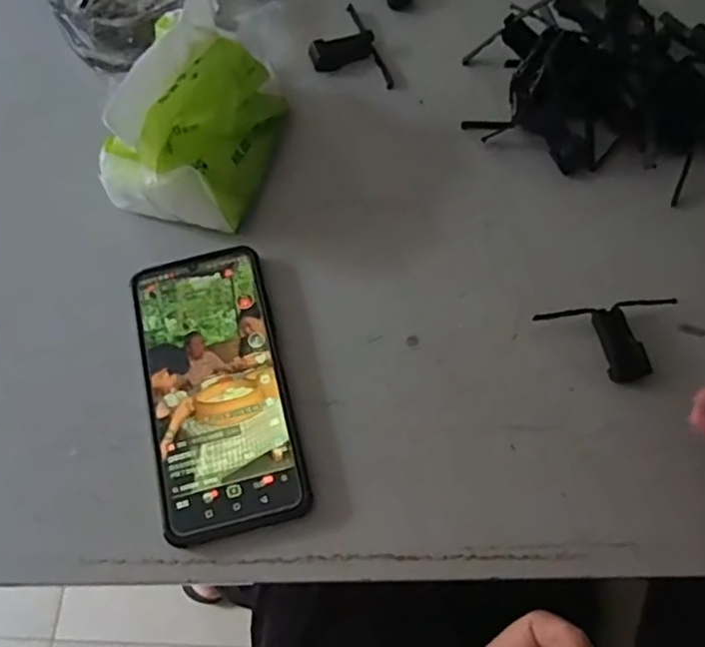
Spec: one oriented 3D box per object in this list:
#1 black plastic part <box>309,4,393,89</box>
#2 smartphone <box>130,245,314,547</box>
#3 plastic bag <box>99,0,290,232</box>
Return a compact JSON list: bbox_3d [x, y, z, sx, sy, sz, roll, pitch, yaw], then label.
[{"bbox_3d":[-0.006,-0.203,0.490,0.050,0.011,0.079,-17,67,-5],"label":"black plastic part"},{"bbox_3d":[-0.080,0.037,0.390,0.080,0.014,0.167,-14,67,-4],"label":"smartphone"},{"bbox_3d":[-0.093,-0.126,0.416,0.072,0.091,0.132,19,69,10],"label":"plastic bag"}]

